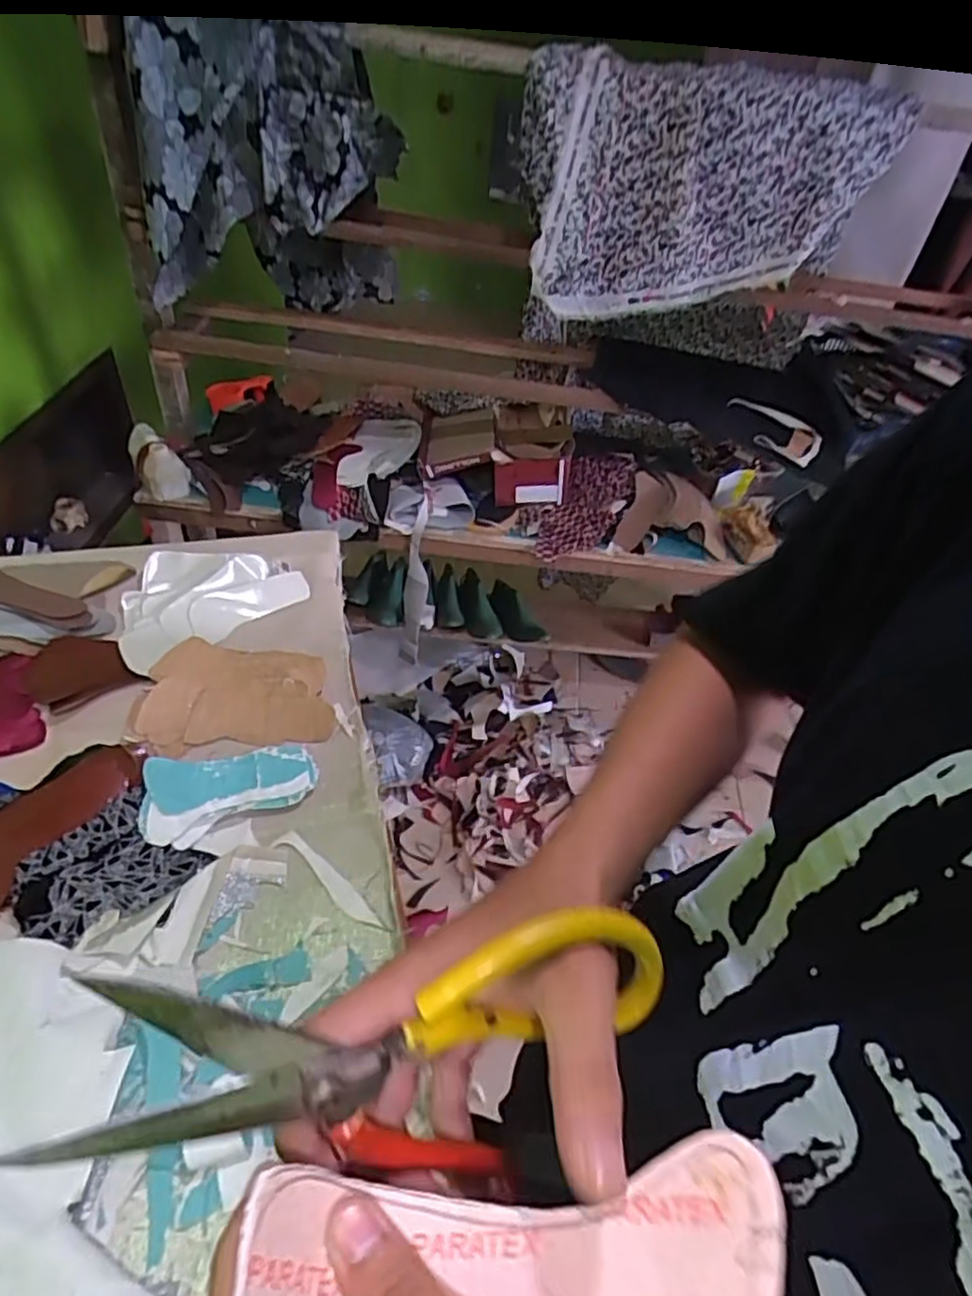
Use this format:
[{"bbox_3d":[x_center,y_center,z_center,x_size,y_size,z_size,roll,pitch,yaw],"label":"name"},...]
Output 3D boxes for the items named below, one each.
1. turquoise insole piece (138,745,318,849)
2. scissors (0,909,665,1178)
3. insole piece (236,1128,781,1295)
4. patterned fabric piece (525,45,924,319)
[{"bbox_3d":[-0.273,0.151,0.754,0.173,0.028,0.090,-9,47,-16],"label":"turquoise insole piece"},{"bbox_3d":[-0.029,0.140,0.235,0.197,0.103,0.051,9,41,-27],"label":"scissors"},{"bbox_3d":[0.009,0.176,0.189,0.141,0.036,0.064,4,45,-6],"label":"insole piece"},{"bbox_3d":[0.303,-0.644,1.020,0.536,0.301,0.103,-5,46,-12],"label":"patterned fabric piece"}]

